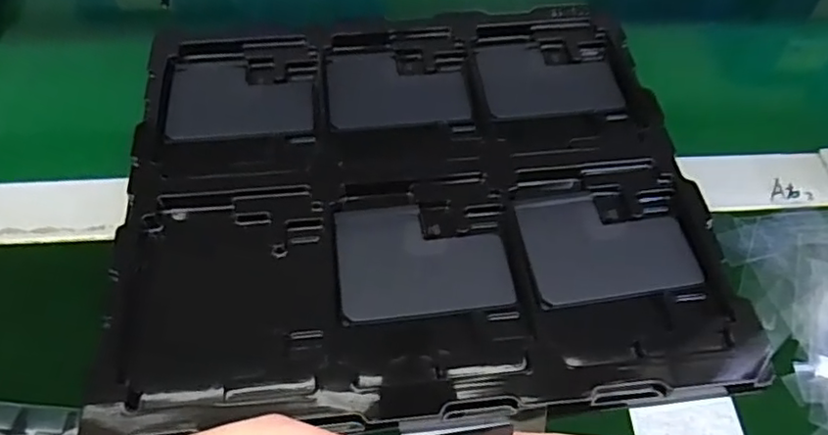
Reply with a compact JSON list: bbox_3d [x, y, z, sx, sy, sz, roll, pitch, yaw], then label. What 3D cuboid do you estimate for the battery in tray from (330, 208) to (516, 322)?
[{"bbox_3d":[0.005,0.021,0.334,0.089,0.004,0.066,-5,57,-5],"label":"battery in tray"}]

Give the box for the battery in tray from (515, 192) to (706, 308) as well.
[{"bbox_3d":[0.106,0.013,0.339,0.089,0.004,0.065,-7,57,-7],"label":"battery in tray"}]

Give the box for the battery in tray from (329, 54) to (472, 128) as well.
[{"bbox_3d":[-0.011,-0.085,0.401,0.088,0.005,0.066,-3,57,-4],"label":"battery in tray"}]

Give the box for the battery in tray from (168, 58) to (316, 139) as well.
[{"bbox_3d":[-0.111,-0.078,0.396,0.089,0.005,0.067,-6,57,-6],"label":"battery in tray"}]

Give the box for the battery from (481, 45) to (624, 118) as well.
[{"bbox_3d":[0.089,-0.093,0.409,0.087,0.004,0.064,-5,57,-5],"label":"battery"}]

